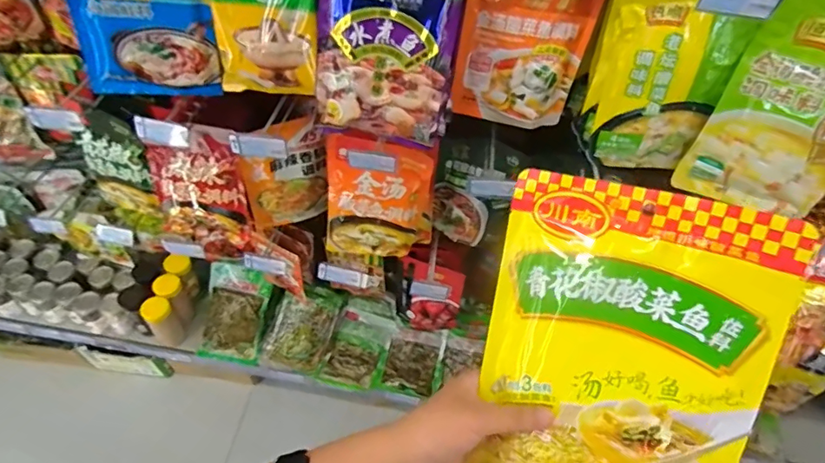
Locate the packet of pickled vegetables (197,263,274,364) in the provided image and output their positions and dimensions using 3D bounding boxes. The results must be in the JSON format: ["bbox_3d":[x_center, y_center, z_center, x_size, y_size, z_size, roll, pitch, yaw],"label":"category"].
[{"bbox_3d":[-0.489,0.227,1.403,0.167,0.026,0.258,9,84,6],"label":"packet of pickled vegetables"}]

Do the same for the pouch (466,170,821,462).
[{"bbox_3d":[0.139,0.099,0.350,0.178,0.032,0.254,12,90,20],"label":"pouch"}]

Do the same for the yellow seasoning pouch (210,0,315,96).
[{"bbox_3d":[-0.209,-0.318,0.731,0.163,0.252,0.046,17,40,9],"label":"yellow seasoning pouch"}]

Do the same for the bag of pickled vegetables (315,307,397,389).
[{"bbox_3d":[-0.150,0.330,1.400,0.161,0.042,0.207,18,83,5],"label":"bag of pickled vegetables"}]

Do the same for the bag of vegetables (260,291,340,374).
[{"bbox_3d":[-0.310,0.274,1.374,0.159,0.043,0.218,19,87,8],"label":"bag of vegetables"}]

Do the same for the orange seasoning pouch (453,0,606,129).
[{"bbox_3d":[0.170,-0.279,0.735,0.185,0.256,0.026,7,36,-1],"label":"orange seasoning pouch"}]

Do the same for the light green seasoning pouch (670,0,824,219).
[{"bbox_3d":[0.529,-0.157,0.699,0.198,0.293,0.019,20,38,10],"label":"light green seasoning pouch"}]

